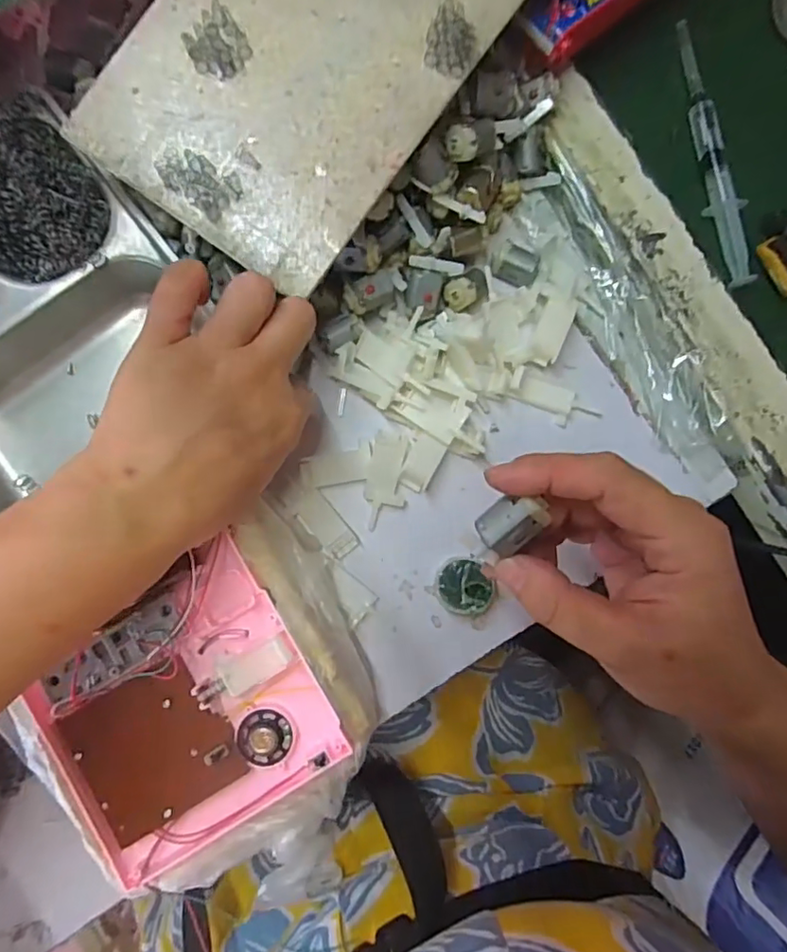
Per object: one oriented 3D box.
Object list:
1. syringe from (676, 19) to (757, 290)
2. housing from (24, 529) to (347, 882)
[{"bbox_3d":[0.201,-0.204,0.356,0.020,0.012,0.172,-7,87,-3],"label":"syringe"},{"bbox_3d":[-0.107,0.119,0.308,0.135,0.042,0.136,-32,88,-4],"label":"housing"}]

